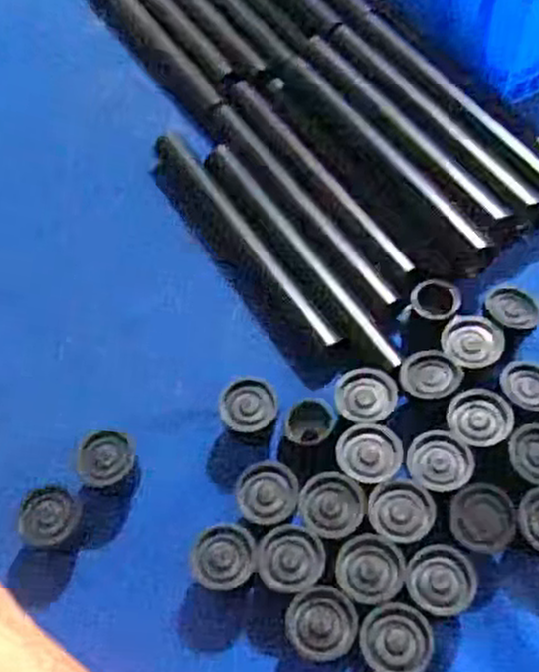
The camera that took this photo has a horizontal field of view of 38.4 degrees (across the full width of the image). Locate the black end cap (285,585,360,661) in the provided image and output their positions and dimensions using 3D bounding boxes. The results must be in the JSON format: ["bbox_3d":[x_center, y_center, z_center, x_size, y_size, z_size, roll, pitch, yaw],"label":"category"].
[{"bbox_3d":[0.027,0.152,0.403,0.035,0.029,0.034,-2,59,3],"label":"black end cap"}]

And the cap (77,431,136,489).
[{"bbox_3d":[-0.094,0.077,0.457,0.032,0.030,0.030,-2,59,3],"label":"cap"}]

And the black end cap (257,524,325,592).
[{"bbox_3d":[0.013,0.124,0.420,0.035,0.027,0.034,-2,59,3],"label":"black end cap"}]

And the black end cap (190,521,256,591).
[{"bbox_3d":[-0.024,0.124,0.422,0.032,0.028,0.033,2,60,5],"label":"black end cap"}]

